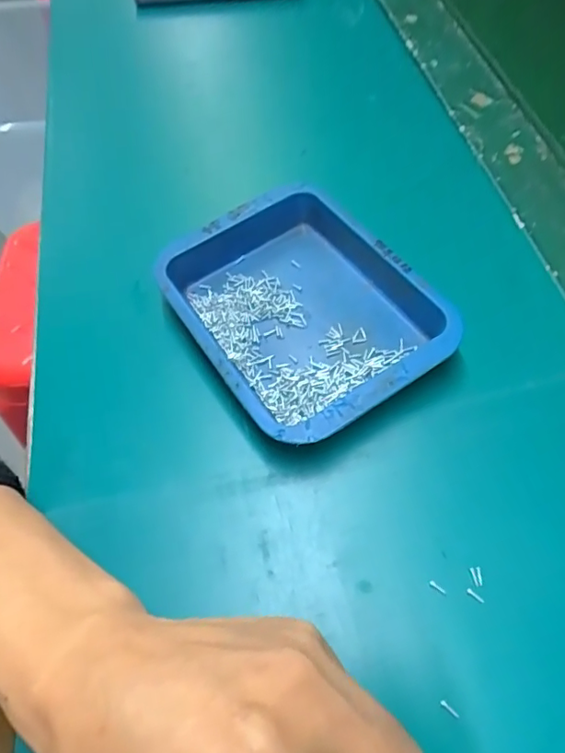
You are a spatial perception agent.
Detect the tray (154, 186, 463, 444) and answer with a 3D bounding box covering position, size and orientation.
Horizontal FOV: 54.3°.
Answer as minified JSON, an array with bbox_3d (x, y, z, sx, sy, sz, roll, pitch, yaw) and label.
[{"bbox_3d":[0.011,-0.039,0.311,0.118,0.029,0.153,-30,62,-13],"label":"tray"}]

